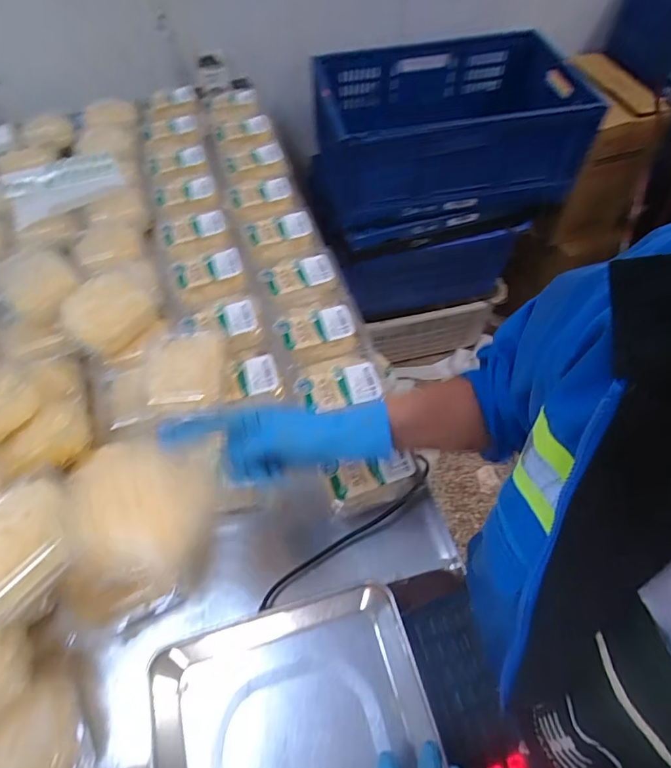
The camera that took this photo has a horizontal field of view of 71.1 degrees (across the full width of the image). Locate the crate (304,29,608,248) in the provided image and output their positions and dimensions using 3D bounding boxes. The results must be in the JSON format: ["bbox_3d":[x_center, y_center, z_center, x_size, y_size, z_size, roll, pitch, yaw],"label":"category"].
[{"bbox_3d":[0.274,-0.639,1.182,0.646,0.247,0.419,-12,58,-4],"label":"crate"}]

